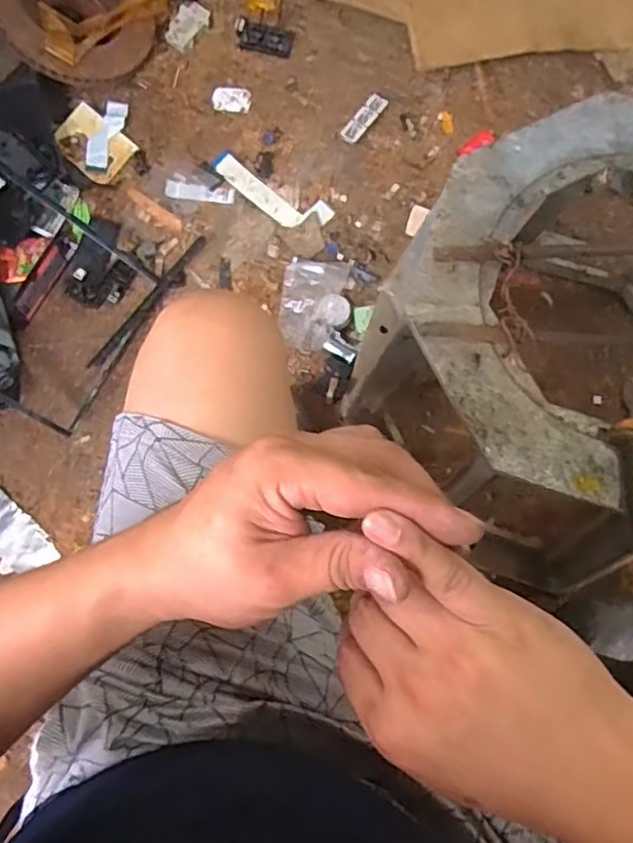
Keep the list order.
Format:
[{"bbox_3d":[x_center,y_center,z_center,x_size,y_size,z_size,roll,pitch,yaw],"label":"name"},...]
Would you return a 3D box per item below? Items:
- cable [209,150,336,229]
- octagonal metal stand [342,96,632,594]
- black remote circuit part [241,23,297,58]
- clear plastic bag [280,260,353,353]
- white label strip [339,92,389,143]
[{"bbox_3d":[-0.076,-0.359,0.993,0.206,0.005,0.063,30,79,7],"label":"cable"},{"bbox_3d":[0.282,-0.053,0.730,0.421,0.385,0.415,-44,81,-9],"label":"octagonal metal stand"},{"bbox_3d":[-0.082,-0.636,1.047,0.086,0.012,0.046,13,78,3],"label":"black remote circuit part"},{"bbox_3d":[-0.002,-0.177,0.943,0.102,0.018,0.142,11,77,3],"label":"clear plastic bag"},{"bbox_3d":[0.078,-0.493,1.020,0.031,0.010,0.096,41,82,-14],"label":"white label strip"}]

